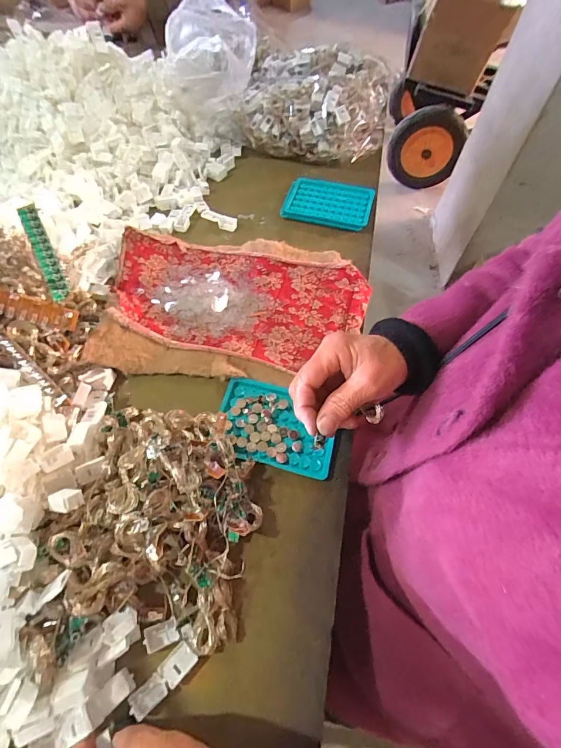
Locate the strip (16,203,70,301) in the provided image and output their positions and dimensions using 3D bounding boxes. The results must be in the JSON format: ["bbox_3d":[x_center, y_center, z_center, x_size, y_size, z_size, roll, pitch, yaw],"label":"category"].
[{"bbox_3d":[-0.272,-0.139,0.441,0.022,0.014,0.117,-24,85,-16],"label":"strip"}]

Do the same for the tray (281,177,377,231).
[{"bbox_3d":[0.077,-0.278,0.620,0.136,0.015,0.092,13,58,5],"label":"tray"}]

